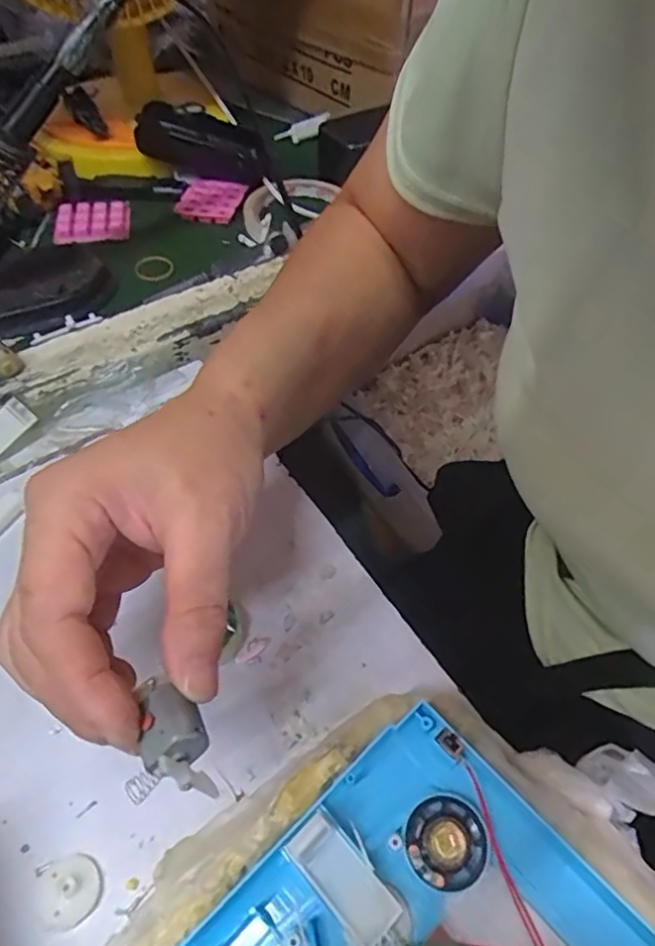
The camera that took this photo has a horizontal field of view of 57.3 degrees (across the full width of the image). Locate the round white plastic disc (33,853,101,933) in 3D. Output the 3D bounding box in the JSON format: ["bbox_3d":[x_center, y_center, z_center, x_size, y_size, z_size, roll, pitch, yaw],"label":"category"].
[{"bbox_3d":[-0.100,0.161,0.231,0.022,0.007,0.022,1,52,-1],"label":"round white plastic disc"}]

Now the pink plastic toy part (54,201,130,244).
[{"bbox_3d":[-0.194,-0.209,0.493,0.057,0.011,0.045,-8,53,-8],"label":"pink plastic toy part"}]

